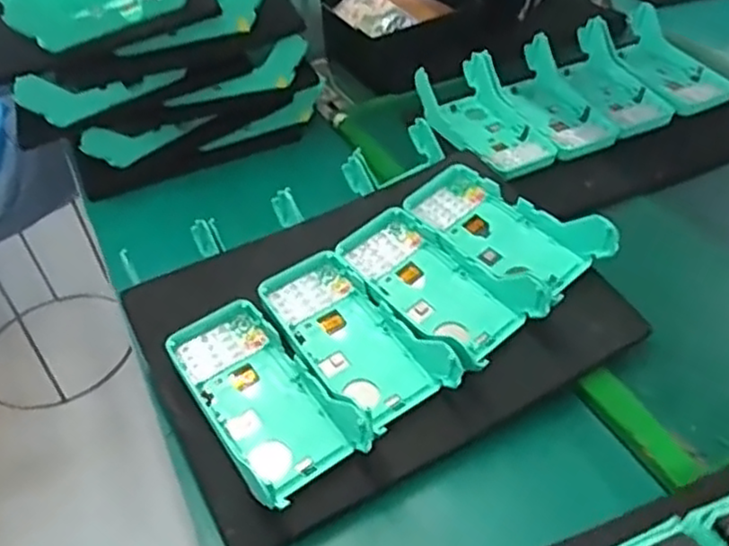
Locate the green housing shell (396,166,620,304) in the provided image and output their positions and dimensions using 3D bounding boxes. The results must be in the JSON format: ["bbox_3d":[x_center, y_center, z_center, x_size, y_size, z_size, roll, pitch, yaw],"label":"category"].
[{"bbox_3d":[0.112,-0.042,0.580,0.175,0.057,0.078,33,72,30],"label":"green housing shell"}]

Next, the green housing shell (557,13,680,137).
[{"bbox_3d":[0.280,-0.221,0.798,0.071,0.047,0.176,-11,41,-8],"label":"green housing shell"}]

